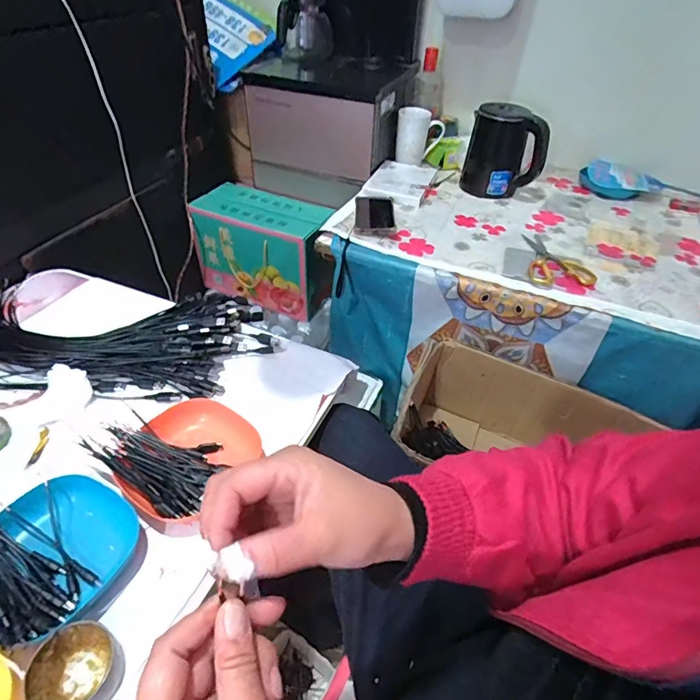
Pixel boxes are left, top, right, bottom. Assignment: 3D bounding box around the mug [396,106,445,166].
[{"bbox_3d":[0.168,-0.511,1.112,0.114,0.111,0.079,7,43,4],"label":"mug"}]

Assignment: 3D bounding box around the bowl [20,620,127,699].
[{"bbox_3d":[-0.218,0.254,0.367,0.064,0.029,0.060,2,43,-2],"label":"bowl"}]

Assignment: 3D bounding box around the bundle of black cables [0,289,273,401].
[{"bbox_3d":[-0.366,-0.031,0.663,0.501,0.049,0.218,4,43,1],"label":"bundle of black cables"}]

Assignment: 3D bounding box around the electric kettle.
[{"bbox_3d":[0.342,-0.437,1.010,0.168,0.174,0.124,14,44,11],"label":"electric kettle"}]

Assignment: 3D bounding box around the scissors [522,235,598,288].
[{"bbox_3d":[0.374,-0.164,0.836,0.110,0.011,0.170,7,43,4],"label":"scissors"}]

